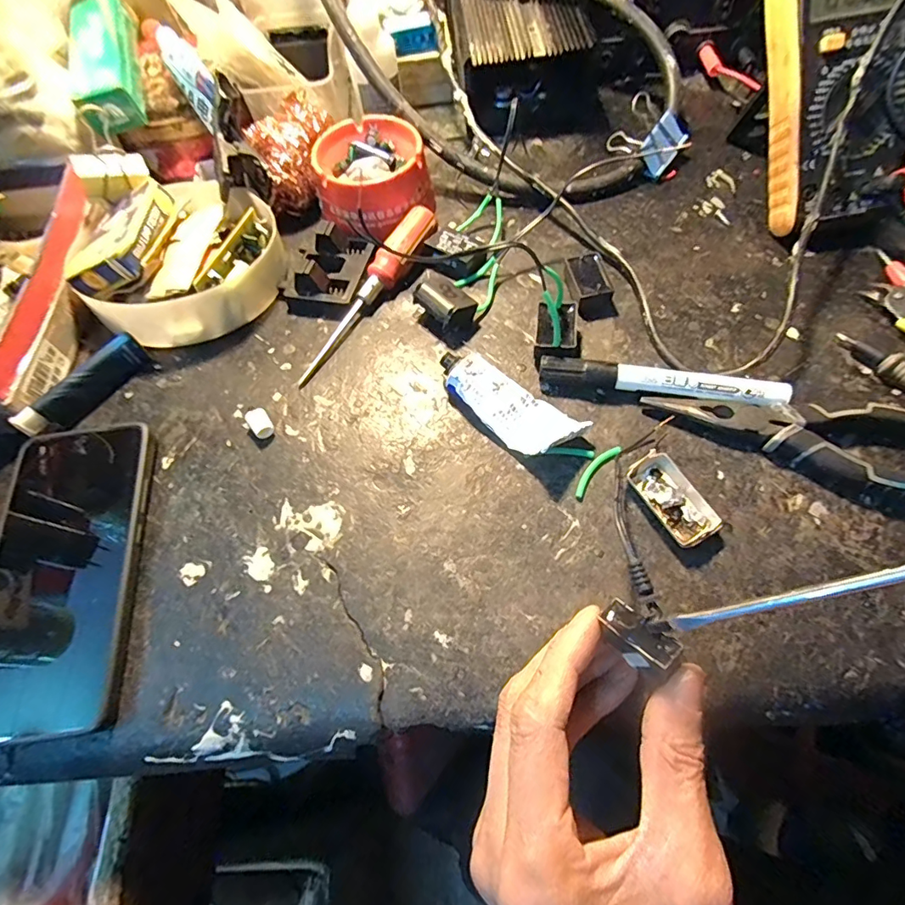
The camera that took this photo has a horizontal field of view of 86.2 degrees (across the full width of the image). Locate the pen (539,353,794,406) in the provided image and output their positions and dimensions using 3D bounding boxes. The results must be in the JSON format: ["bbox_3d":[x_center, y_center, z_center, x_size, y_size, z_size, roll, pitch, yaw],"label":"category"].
[{"bbox_3d":[0.120,-0.039,0.285,0.136,0.016,0.016,10,65,8],"label":"pen"}]

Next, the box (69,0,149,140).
[{"bbox_3d":[-0.255,-0.290,0.355,0.038,0.024,0.153,-19,65,-6],"label":"box"}]

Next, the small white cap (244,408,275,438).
[{"bbox_3d":[-0.113,-0.017,0.287,0.012,0.011,0.015,-32,66,-12],"label":"small white cap"}]

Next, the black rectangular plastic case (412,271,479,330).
[{"bbox_3d":[-0.005,-0.096,0.317,0.027,0.022,0.038,-40,68,-15],"label":"black rectangular plastic case"}]

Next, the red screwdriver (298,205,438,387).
[{"bbox_3d":[-0.058,-0.109,0.324,0.020,0.025,0.149,32,70,17],"label":"red screwdriver"}]

